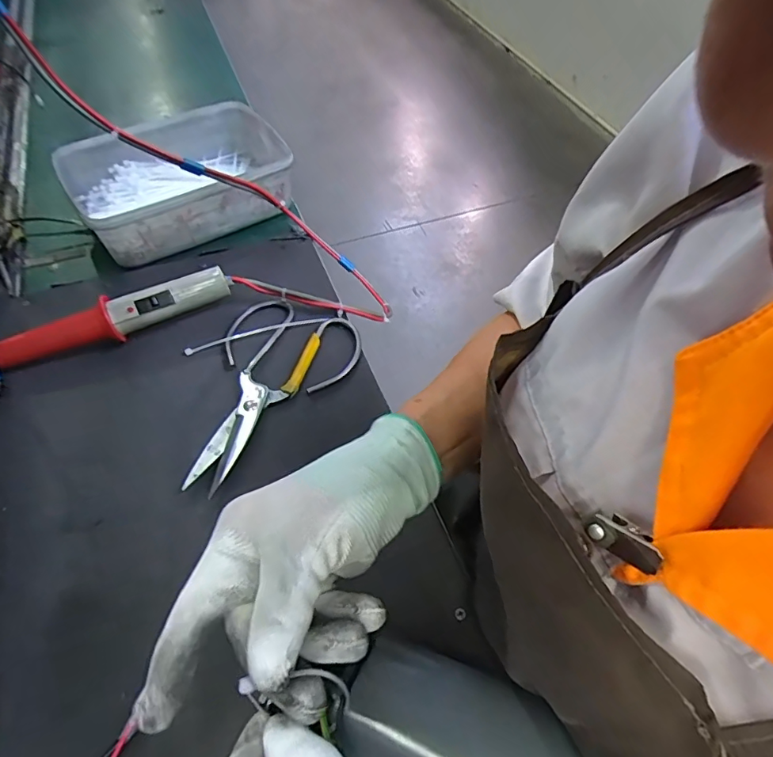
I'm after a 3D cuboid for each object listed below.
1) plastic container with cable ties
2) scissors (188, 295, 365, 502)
[{"bbox_3d":[-0.222,-0.217,0.553,0.226,0.071,0.157,-26,59,-18],"label":"plastic container with cable ties"},{"bbox_3d":[-0.116,-0.003,0.437,0.119,0.019,0.194,34,61,21],"label":"scissors"}]

